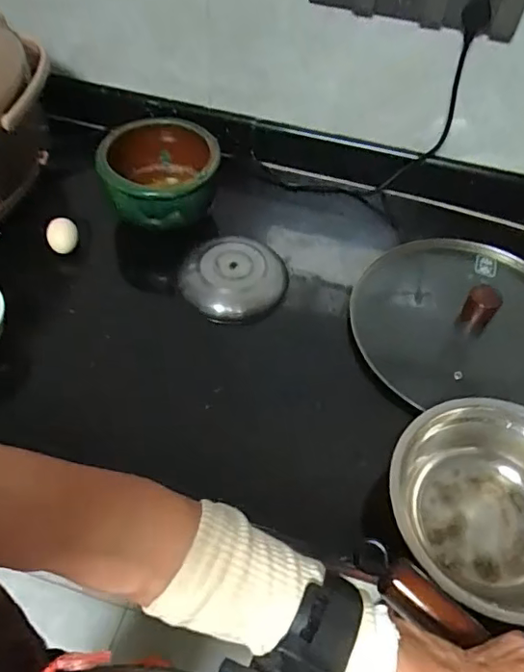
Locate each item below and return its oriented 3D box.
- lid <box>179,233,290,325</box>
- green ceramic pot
[{"bbox_3d":[-0.035,-0.081,0.743,0.131,0.036,0.133,2,54,-2],"label":"lid"},{"bbox_3d":[-0.145,-0.225,0.780,0.156,0.098,0.146,2,54,-2],"label":"green ceramic pot"}]

